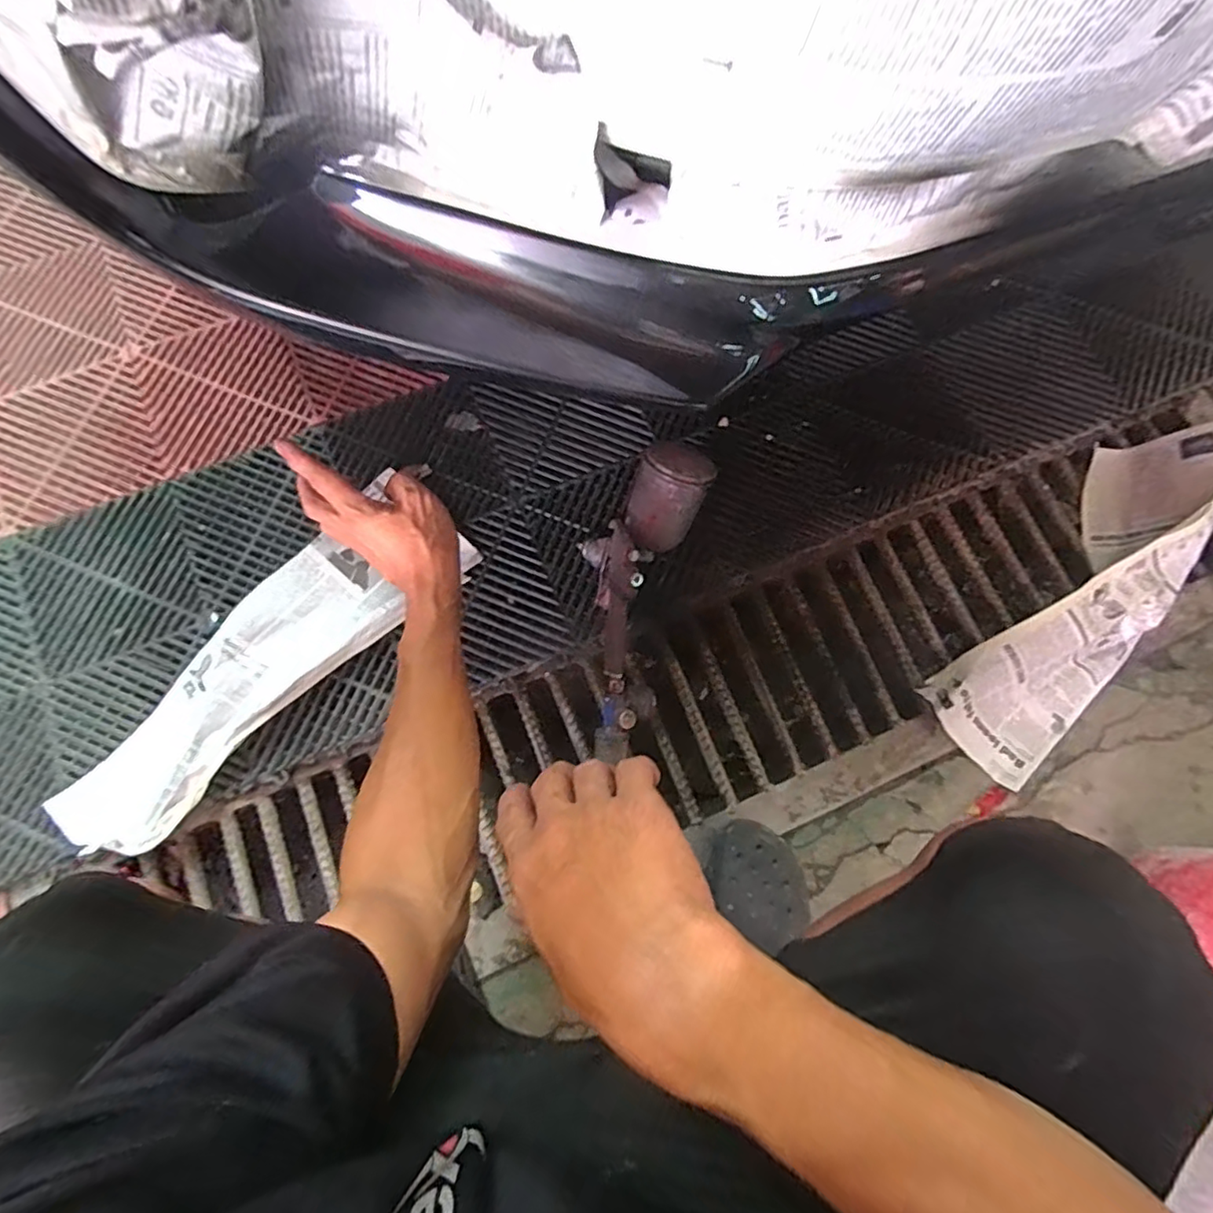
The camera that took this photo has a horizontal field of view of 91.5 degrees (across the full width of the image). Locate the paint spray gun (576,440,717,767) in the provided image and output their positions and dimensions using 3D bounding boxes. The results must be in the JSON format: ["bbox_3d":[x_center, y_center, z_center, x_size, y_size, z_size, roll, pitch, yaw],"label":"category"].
[{"bbox_3d":[0.020,-0.011,0.669,0.114,0.111,0.340,15,93,3],"label":"paint spray gun"}]

